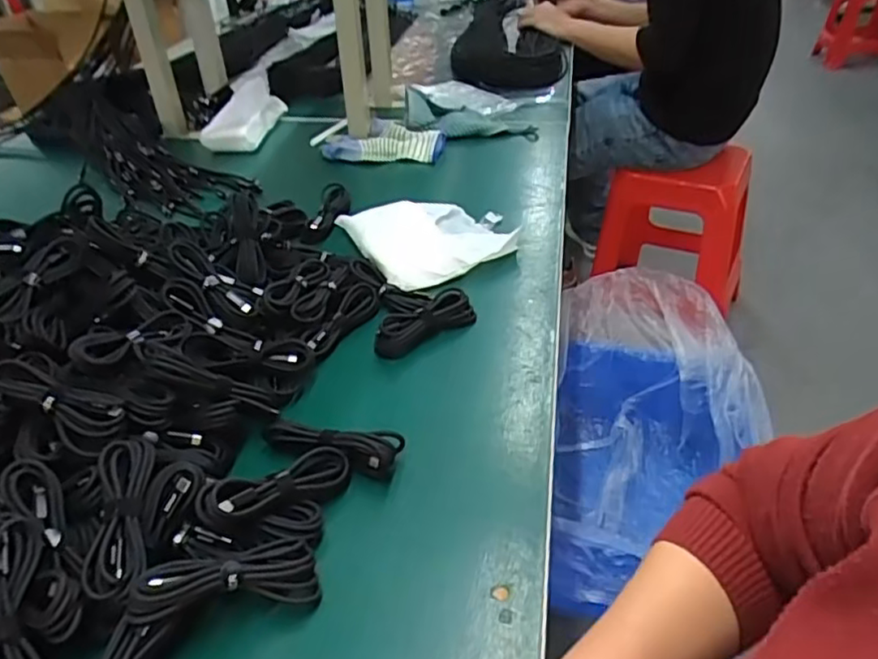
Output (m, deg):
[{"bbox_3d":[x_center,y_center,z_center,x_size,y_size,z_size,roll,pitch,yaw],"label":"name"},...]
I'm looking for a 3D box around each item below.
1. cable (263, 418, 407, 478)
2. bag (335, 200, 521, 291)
[{"bbox_3d":[-0.086,0.093,0.511,0.113,0.034,0.026,6,38,11],"label":"cable"},{"bbox_3d":[-0.005,-0.119,0.789,0.191,0.034,0.184,-18,40,-19],"label":"bag"}]

